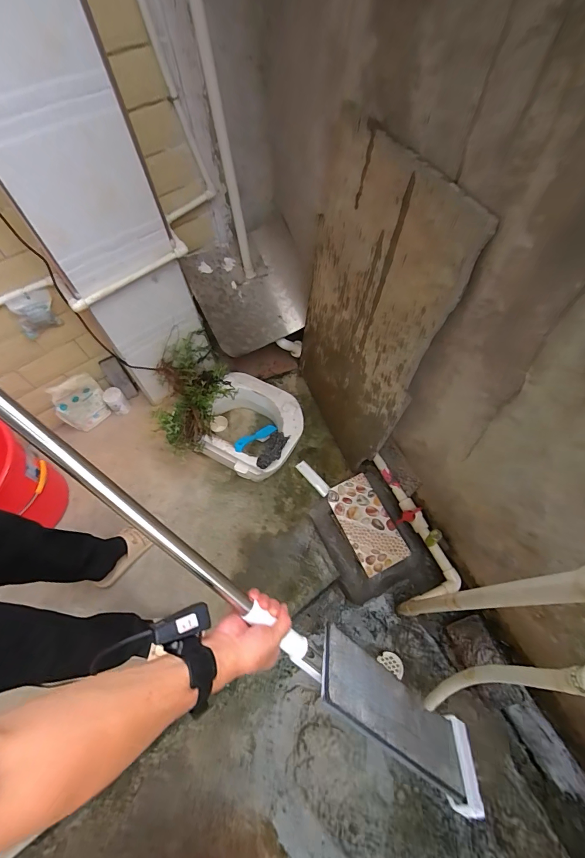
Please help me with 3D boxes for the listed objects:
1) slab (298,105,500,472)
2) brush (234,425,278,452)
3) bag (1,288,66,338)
[{"bbox_3d":[0.170,-0.276,1.014,0.029,0.867,0.533,-17,60,-16],"label":"slab"},{"bbox_3d":[-0.125,0.029,1.265,0.037,0.037,0.231,30,31,21],"label":"brush"},{"bbox_3d":[-0.785,-0.354,1.083,0.127,0.132,0.025,-33,62,-14],"label":"bag"}]

